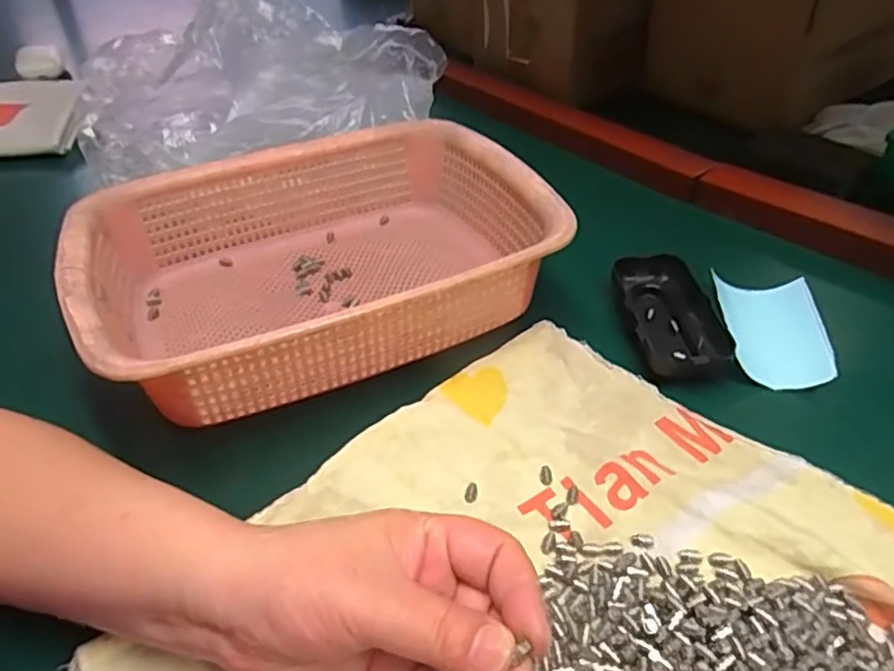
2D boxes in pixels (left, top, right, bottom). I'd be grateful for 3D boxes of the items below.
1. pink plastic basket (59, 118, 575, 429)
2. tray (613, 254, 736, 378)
[{"bbox_3d":[-0.083,-0.050,0.431,0.287,0.073,0.215,-16,43,-15],"label":"pink plastic basket"},{"bbox_3d":[0.142,-0.014,0.422,0.055,0.020,0.109,-1,41,2],"label":"tray"}]

